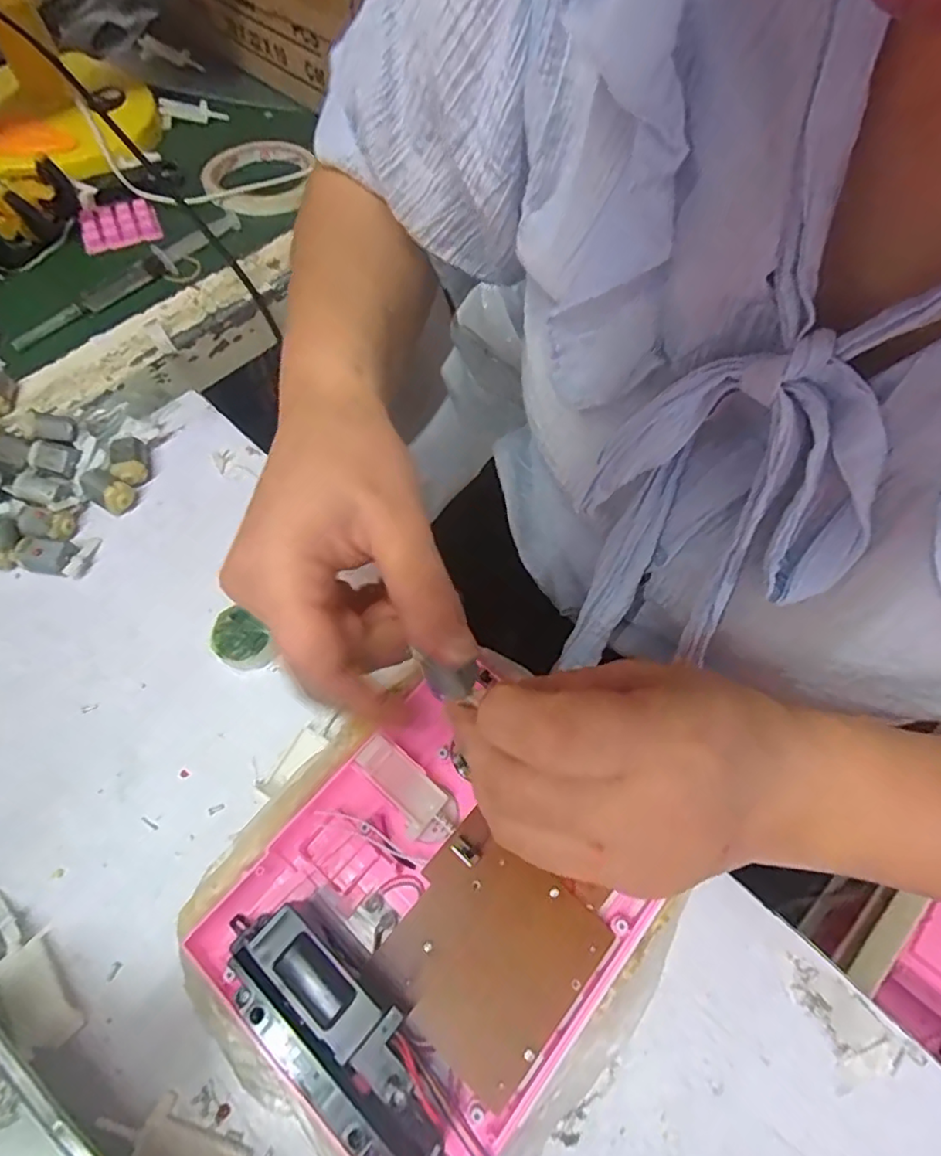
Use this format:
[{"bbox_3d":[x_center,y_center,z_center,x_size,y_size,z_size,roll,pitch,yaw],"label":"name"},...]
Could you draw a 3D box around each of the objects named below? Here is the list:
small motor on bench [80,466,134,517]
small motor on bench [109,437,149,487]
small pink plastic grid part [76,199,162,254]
[{"bbox_3d":[-0.219,-0.053,0.361,0.031,0.017,0.018,28,64,12],"label":"small motor on bench"},{"bbox_3d":[-0.210,-0.072,0.370,0.018,0.014,0.027,-7,62,-6],"label":"small motor on bench"},{"bbox_3d":[-0.284,-0.287,0.483,0.058,0.011,0.048,-20,65,-12],"label":"small pink plastic grid part"}]

